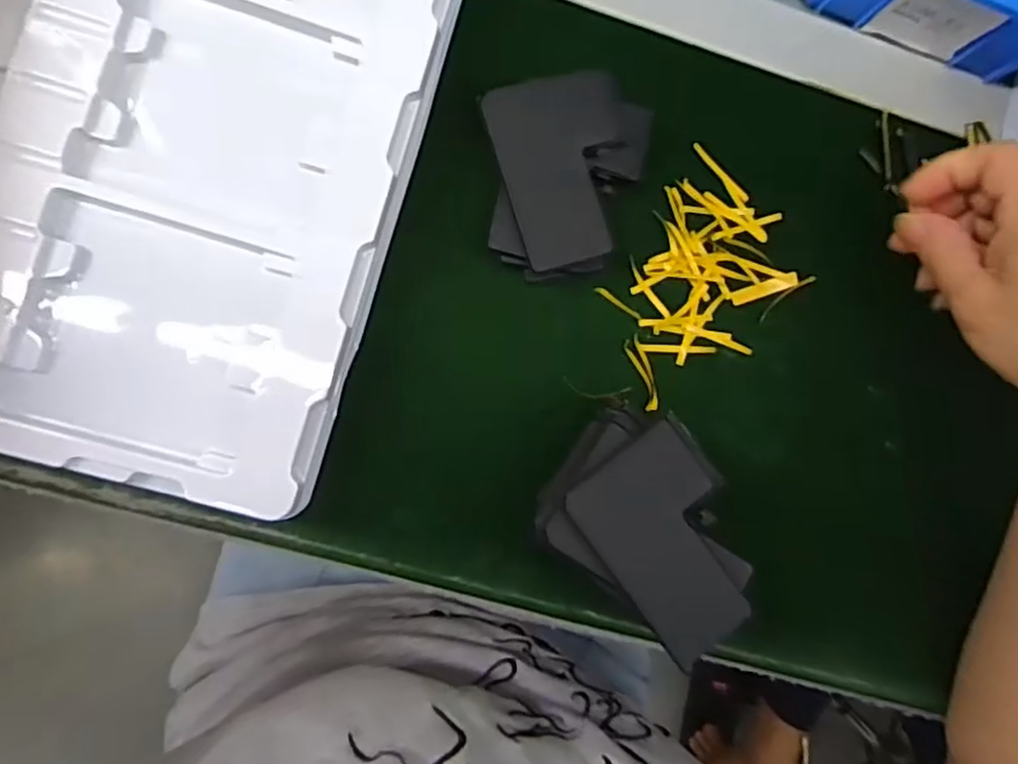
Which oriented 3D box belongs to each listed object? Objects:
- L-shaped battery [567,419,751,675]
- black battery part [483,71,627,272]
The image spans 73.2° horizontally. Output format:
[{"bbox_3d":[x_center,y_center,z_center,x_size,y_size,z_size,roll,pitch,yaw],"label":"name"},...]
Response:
[{"bbox_3d":[0.071,0.068,0.293,0.058,0.008,0.087,-35,92,-9],"label":"L-shaped battery"},{"bbox_3d":[0.029,-0.103,0.325,0.065,0.004,0.091,-15,83,-10],"label":"black battery part"}]

